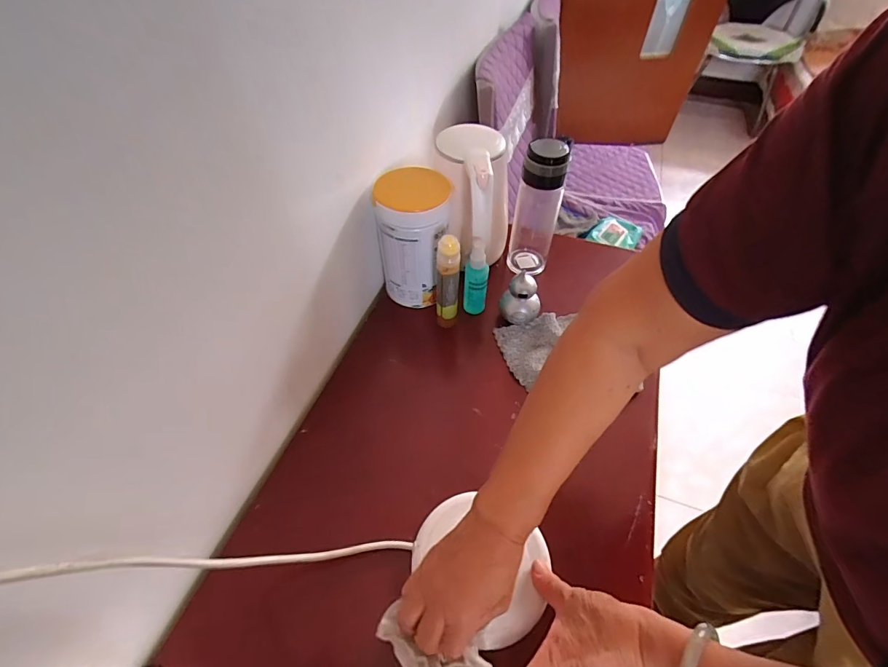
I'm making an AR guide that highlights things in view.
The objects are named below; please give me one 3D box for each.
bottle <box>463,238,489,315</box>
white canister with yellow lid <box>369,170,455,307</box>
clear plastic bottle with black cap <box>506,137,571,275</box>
[{"bbox_3d":[0.049,-0.082,0.622,0.034,0.116,0.042,6,52,4],"label":"bottle"},{"bbox_3d":[-0.044,-0.140,0.625,0.101,0.180,0.101,-2,51,-2],"label":"white canister with yellow lid"},{"bbox_3d":[0.147,-0.189,0.661,0.064,0.224,0.061,14,53,10],"label":"clear plastic bottle with black cap"}]

